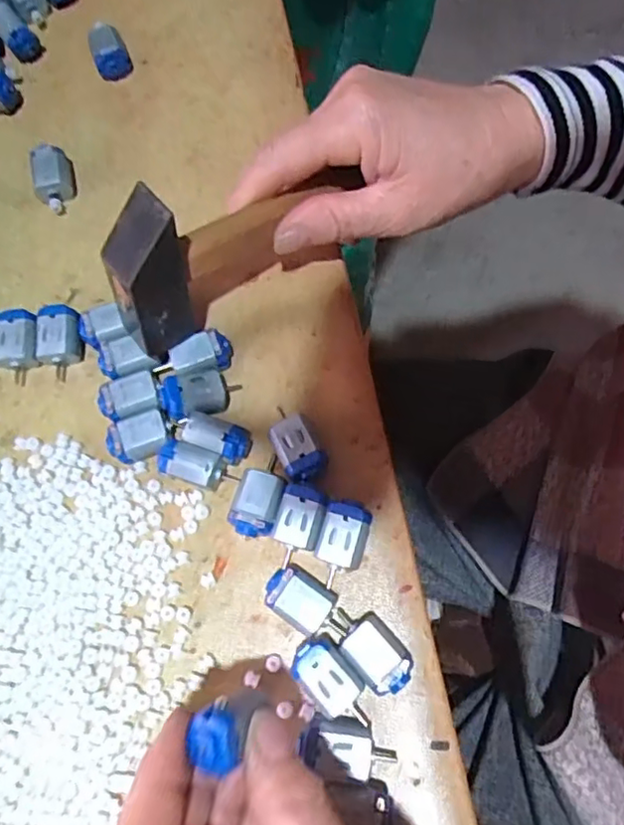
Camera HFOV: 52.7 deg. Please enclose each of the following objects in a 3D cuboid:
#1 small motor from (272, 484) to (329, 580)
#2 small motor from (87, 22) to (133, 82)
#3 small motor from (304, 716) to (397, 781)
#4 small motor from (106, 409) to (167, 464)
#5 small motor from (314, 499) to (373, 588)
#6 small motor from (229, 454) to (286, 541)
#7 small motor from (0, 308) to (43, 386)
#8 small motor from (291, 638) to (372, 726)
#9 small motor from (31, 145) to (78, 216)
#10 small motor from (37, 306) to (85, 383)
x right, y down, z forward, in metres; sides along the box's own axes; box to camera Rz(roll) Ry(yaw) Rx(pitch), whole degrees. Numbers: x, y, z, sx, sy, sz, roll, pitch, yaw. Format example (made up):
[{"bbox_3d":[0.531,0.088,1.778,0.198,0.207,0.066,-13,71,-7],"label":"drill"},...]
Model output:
[{"bbox_3d":[-0.006,0.051,0.266,0.019,0.017,0.037,15,71,8],"label":"small motor"},{"bbox_3d":[-0.118,-0.209,0.363,0.019,0.017,0.036,-26,71,-7],"label":"small motor"},{"bbox_3d":[0.015,0.127,0.237,0.033,0.014,0.018,11,71,7],"label":"small motor"},{"bbox_3d":[-0.078,0.012,0.283,0.029,0.013,0.018,-19,70,-4],"label":"small motor"},{"bbox_3d":[0.012,0.055,0.262,0.019,0.019,0.032,14,71,8],"label":"small motor"},{"bbox_3d":[-0.022,0.038,0.271,0.019,0.017,0.033,15,71,8],"label":"small motor"},{"bbox_3d":[-0.139,-0.032,0.302,0.020,0.016,0.032,0,70,3],"label":"small motor"},{"bbox_3d":[0.008,0.106,0.246,0.036,0.014,0.017,42,77,16],"label":"small motor"},{"bbox_3d":[-0.137,-0.122,0.336,0.019,0.019,0.033,-9,70,0],"label":"small motor"},{"bbox_3d":[-0.119,-0.034,0.302,0.020,0.017,0.032,0,70,3],"label":"small motor"}]

